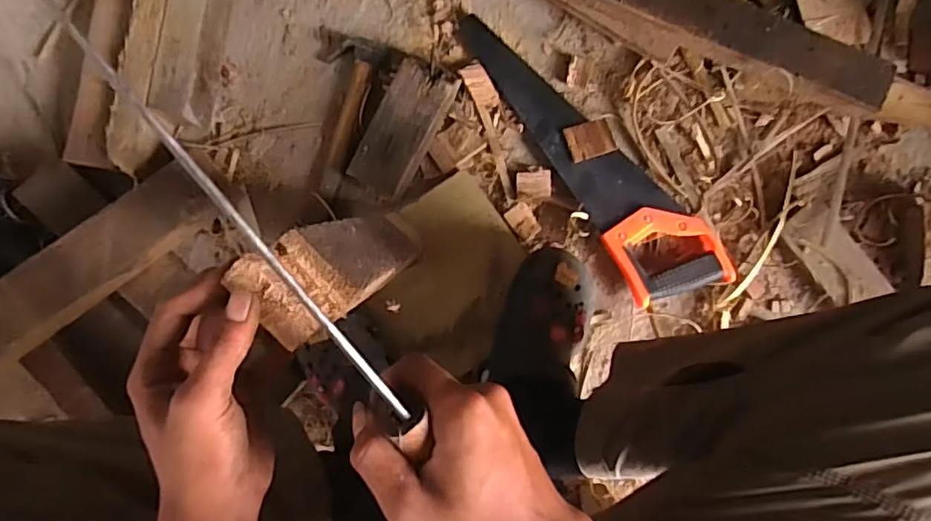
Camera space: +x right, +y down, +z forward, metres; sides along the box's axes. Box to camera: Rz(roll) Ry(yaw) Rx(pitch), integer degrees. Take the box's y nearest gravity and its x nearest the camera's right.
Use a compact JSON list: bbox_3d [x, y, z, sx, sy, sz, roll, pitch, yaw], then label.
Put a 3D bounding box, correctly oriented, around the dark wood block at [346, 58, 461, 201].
[{"bbox_3d":[-0.073,-0.150,0.679,0.070,0.053,0.155,29,86,-2],"label":"dark wood block"}]

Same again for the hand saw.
[{"bbox_3d":[0.160,-0.136,0.708,0.120,0.025,0.421,-33,89,-4],"label":"hand saw"}]

